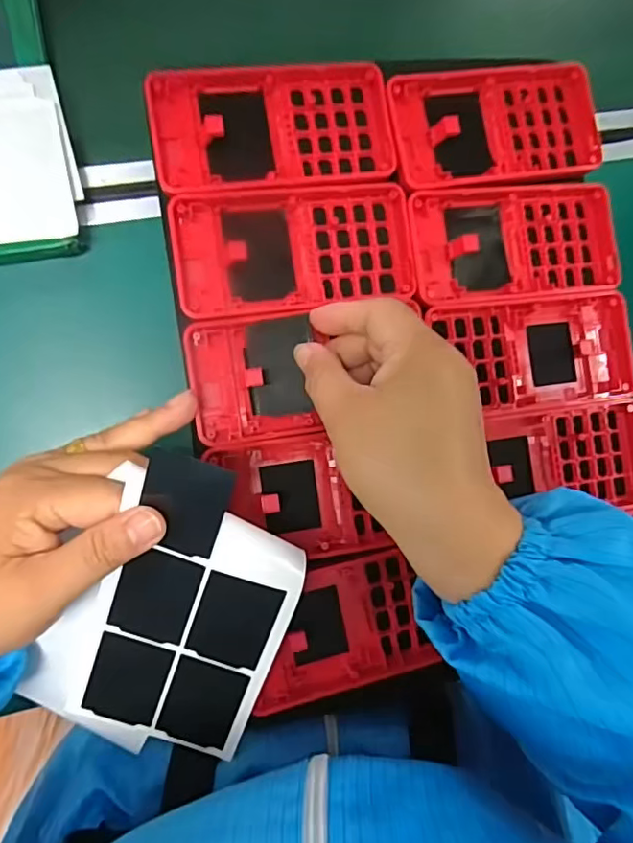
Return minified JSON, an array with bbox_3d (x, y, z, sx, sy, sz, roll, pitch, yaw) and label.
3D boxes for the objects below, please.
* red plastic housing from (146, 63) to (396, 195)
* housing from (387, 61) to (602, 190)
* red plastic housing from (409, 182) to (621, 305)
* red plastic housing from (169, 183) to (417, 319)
[{"bbox_3d":[-0.021,-0.153,0.285,0.123,0.012,0.062,-11,87,-10],"label":"red plastic housing"},{"bbox_3d":[0.102,-0.167,0.309,0.124,0.011,0.067,-9,87,-10],"label":"housing"},{"bbox_3d":[0.112,-0.100,0.306,0.123,0.013,0.062,-7,86,-10],"label":"red plastic housing"},{"bbox_3d":[-0.011,-0.090,0.285,0.121,0.011,0.061,-9,89,-10],"label":"red plastic housing"}]

